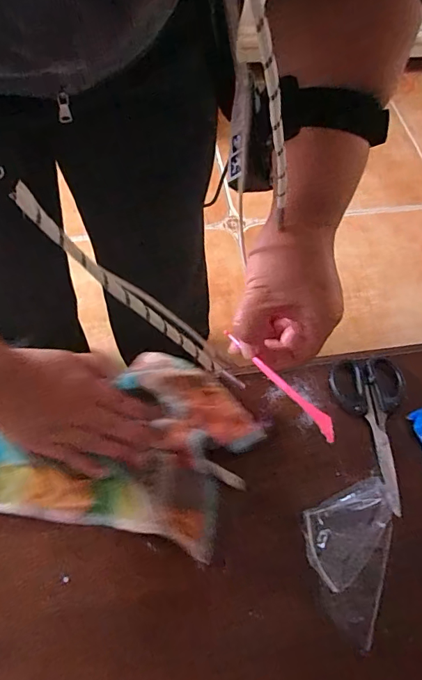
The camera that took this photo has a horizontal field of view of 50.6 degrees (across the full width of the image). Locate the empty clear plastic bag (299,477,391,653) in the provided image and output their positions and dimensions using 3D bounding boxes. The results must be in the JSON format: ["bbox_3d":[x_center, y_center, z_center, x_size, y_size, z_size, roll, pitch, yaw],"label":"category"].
[{"bbox_3d":[0.100,0.153,0.331,0.064,0.022,0.112,15,61,7],"label":"empty clear plastic bag"}]

